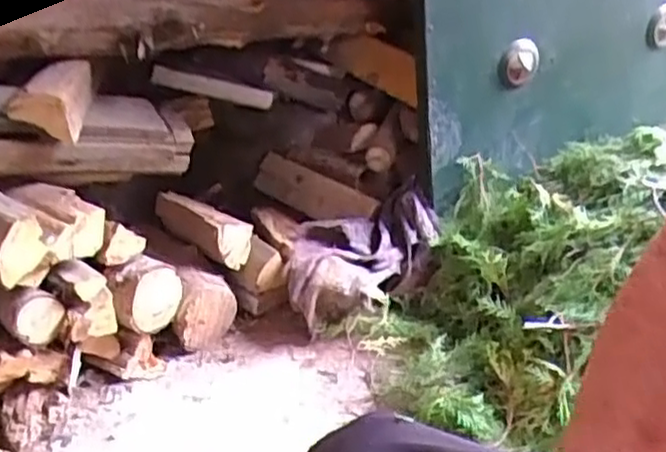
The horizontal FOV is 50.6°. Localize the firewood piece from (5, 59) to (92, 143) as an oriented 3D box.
[{"bbox_3d":[-0.416,-0.188,1.050,0.083,0.092,0.146,-7,26,-2],"label":"firewood piece"}]

